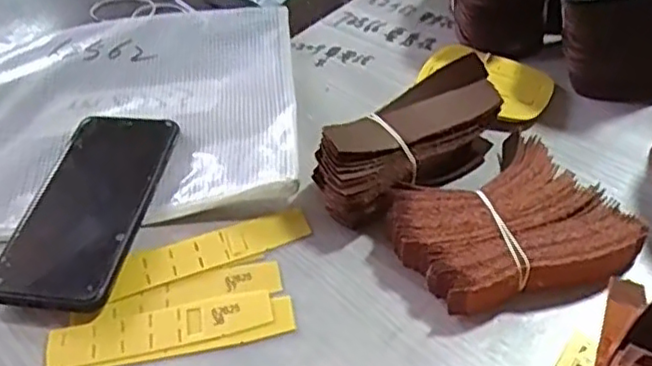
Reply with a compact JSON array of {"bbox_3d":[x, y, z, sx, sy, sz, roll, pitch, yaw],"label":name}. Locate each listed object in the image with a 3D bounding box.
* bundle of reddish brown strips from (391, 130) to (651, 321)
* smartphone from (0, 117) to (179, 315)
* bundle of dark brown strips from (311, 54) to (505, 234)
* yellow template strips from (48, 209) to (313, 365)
[{"bbox_3d":[0.108,0.029,0.399,0.119,0.031,0.107,-26,50,-19],"label":"bundle of reddish brown strips"},{"bbox_3d":[-0.158,0.011,0.447,0.078,0.010,0.158,6,47,10],"label":"smartphone"},{"bbox_3d":[0.053,-0.027,0.438,0.132,0.051,0.053,-27,50,-20],"label":"bundle of dark brown strips"},{"bbox_3d":[-0.084,0.066,0.403,0.153,0.008,0.080,-12,47,-7],"label":"yellow template strips"}]

